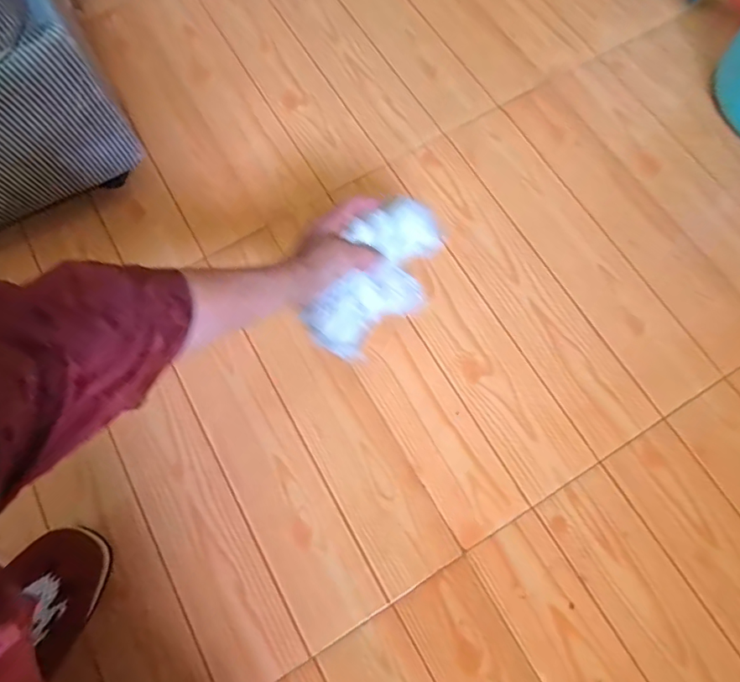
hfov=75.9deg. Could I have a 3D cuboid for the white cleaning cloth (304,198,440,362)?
[{"bbox_3d":[0.006,-0.067,0.523,0.091,0.074,0.184,34,90,9],"label":"white cleaning cloth"}]

